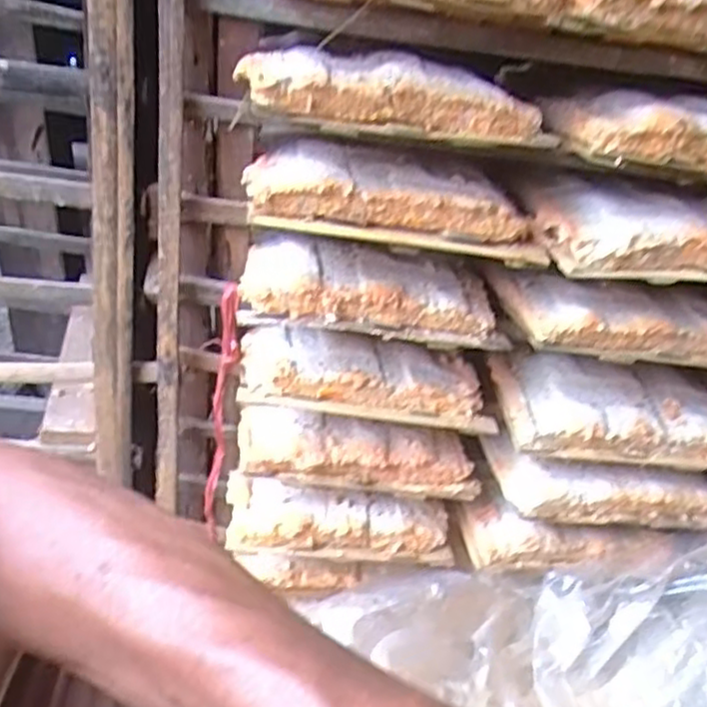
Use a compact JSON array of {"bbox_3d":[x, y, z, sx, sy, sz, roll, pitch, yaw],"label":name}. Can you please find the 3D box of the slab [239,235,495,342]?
[{"bbox_3d":[0.014,-0.061,0.640,0.221,0.043,0.111,5,30,-4],"label":"slab"}]

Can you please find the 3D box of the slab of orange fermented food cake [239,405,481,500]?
[{"bbox_3d":[0.005,0.095,0.697,0.228,0.057,0.064,2,31,-9],"label":"slab of orange fermented food cake"}]

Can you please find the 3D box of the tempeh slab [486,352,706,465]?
[{"bbox_3d":[0.251,0.050,0.696,0.222,0.045,0.115,5,31,-4],"label":"tempeh slab"}]

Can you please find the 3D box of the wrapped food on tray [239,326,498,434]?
[{"bbox_3d":[0.013,0.022,0.667,0.231,0.049,0.081,3,31,-8],"label":"wrapped food on tray"}]

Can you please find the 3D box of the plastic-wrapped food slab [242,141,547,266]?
[{"bbox_3d":[0.034,-0.130,0.597,0.234,0.052,0.118,4,31,-5],"label":"plastic-wrapped food slab"}]

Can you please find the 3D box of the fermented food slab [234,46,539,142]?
[{"bbox_3d":[0.026,-0.202,0.552,0.222,0.039,0.108,0,31,-12],"label":"fermented food slab"}]

